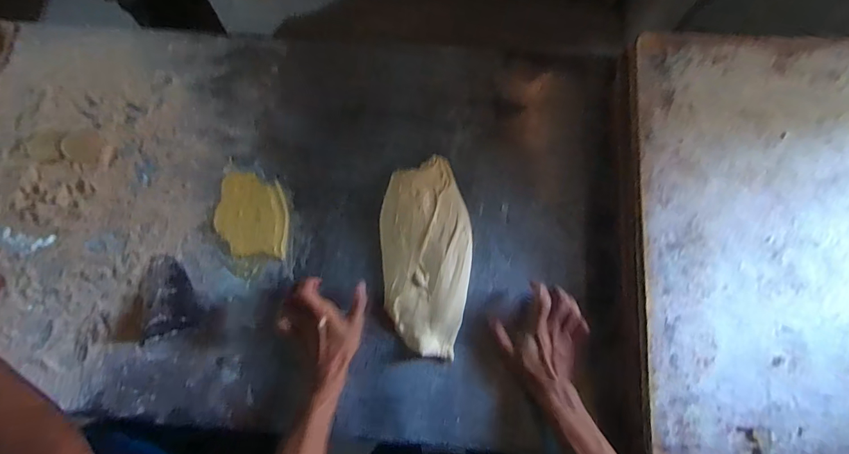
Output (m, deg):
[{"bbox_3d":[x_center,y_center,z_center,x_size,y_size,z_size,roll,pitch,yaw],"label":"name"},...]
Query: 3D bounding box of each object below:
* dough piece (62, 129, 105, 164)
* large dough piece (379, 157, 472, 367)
[{"bbox_3d":[-0.549,-0.130,0.682,0.061,0.010,0.055,10,77,4],"label":"dough piece"},{"bbox_3d":[0.003,0.039,0.625,0.130,0.029,0.283,-4,77,1],"label":"large dough piece"}]

